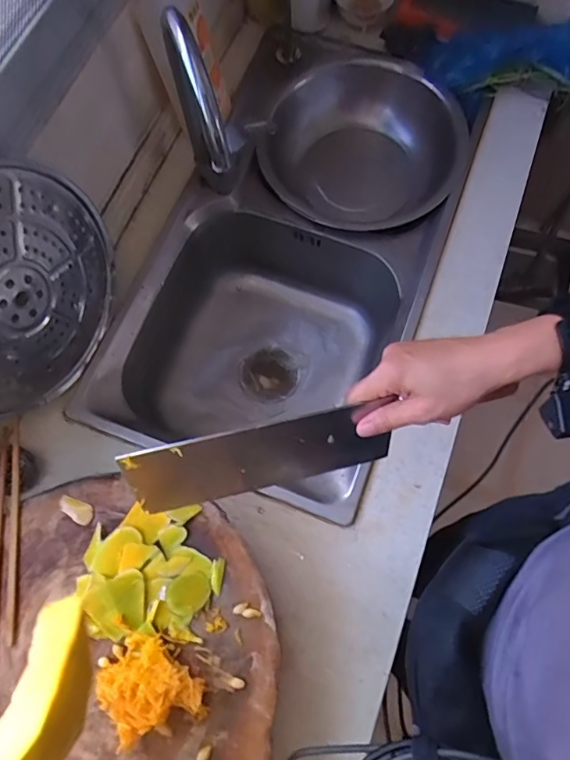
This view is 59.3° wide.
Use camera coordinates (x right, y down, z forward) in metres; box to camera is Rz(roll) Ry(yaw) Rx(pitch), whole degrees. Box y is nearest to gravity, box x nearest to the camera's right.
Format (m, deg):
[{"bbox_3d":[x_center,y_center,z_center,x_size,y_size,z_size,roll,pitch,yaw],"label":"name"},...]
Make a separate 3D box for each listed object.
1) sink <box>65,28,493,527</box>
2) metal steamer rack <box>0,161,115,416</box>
[{"bbox_3d":[0.026,-0.201,0.861,0.410,0.253,0.777,20,73,6],"label":"sink"},{"bbox_3d":[-0.305,-0.093,0.567,0.014,0.271,0.277,18,47,21],"label":"metal steamer rack"}]

